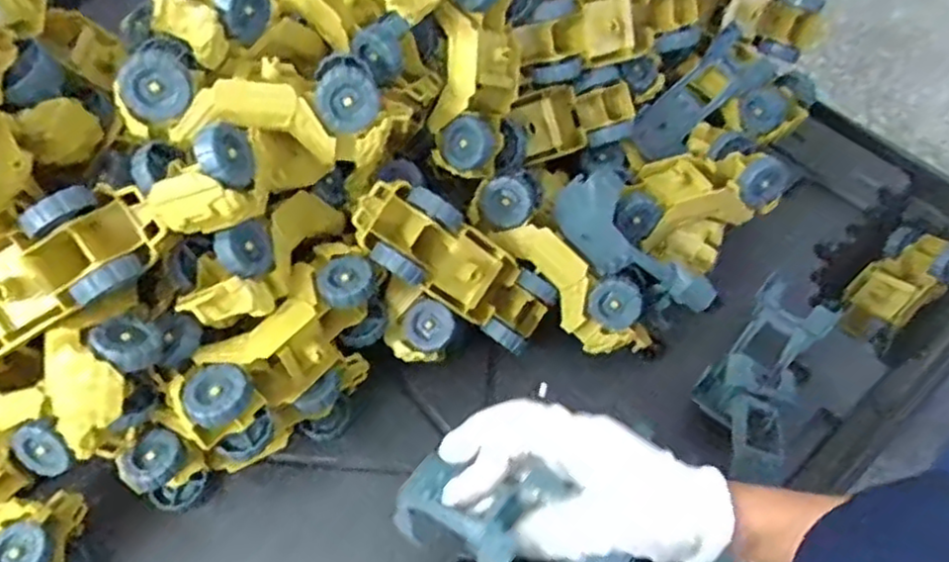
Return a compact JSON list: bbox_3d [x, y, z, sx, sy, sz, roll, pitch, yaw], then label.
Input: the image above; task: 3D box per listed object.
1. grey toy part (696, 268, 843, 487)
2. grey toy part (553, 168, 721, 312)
[{"bbox_3d":[0.229,0.069,0.549,0.075,0.036,0.168,26,59,17],"label":"grey toy part"},{"bbox_3d":[0.125,-0.024,0.534,0.142,0.045,0.049,40,62,-4],"label":"grey toy part"}]

